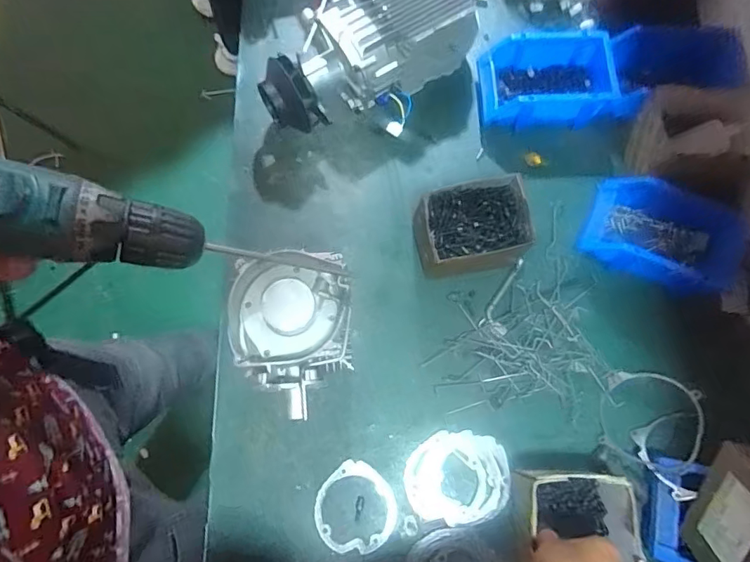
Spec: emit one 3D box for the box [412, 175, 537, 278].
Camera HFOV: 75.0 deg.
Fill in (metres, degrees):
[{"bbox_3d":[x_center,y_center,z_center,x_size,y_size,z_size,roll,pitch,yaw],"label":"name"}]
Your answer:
[{"bbox_3d":[0.130,-0.070,0.659,0.145,0.088,0.102,-11,76,-1],"label":"box"}]

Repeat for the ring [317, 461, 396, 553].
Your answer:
[{"bbox_3d":[-0.024,0.289,0.613,0.098,0.005,0.102,0,76,2],"label":"ring"}]

